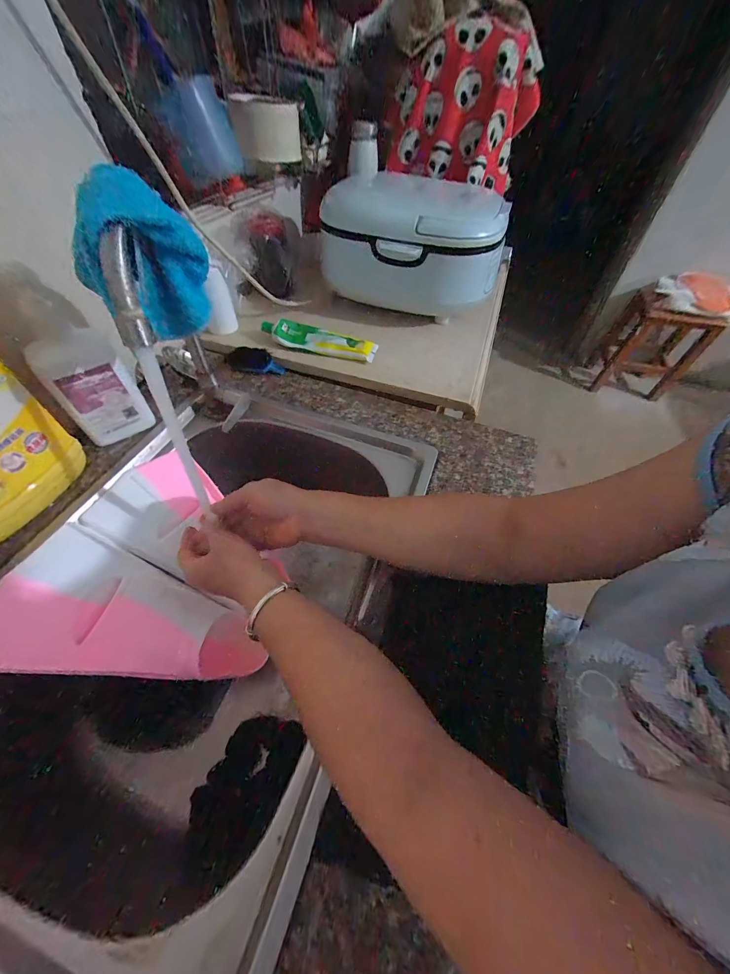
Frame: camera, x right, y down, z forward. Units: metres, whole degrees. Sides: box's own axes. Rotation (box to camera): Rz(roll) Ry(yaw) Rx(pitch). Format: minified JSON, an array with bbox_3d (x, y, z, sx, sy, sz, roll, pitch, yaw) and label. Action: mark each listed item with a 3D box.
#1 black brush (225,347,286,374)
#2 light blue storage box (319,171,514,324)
[{"bbox_3d":[-0.180,-0.209,0.546,0.095,0.018,0.045,5,55,-1],"label":"black brush"},{"bbox_3d":[0.090,-0.425,0.596,0.299,0.180,0.192,16,54,10],"label":"light blue storage box"}]

